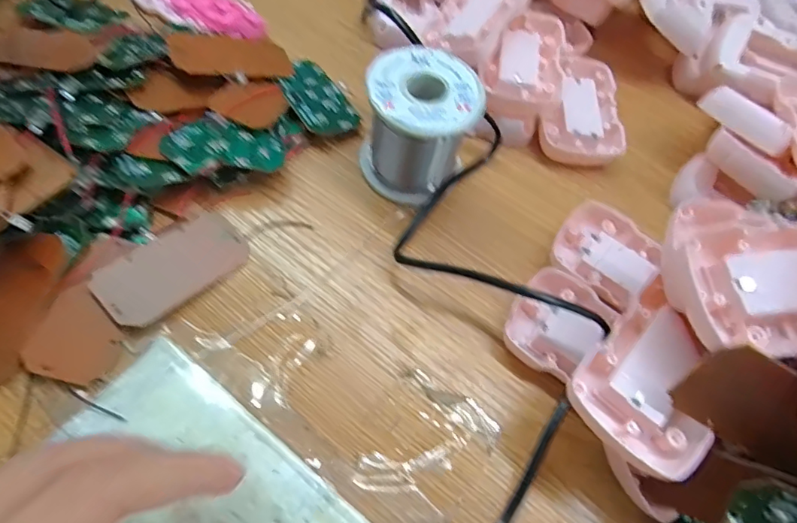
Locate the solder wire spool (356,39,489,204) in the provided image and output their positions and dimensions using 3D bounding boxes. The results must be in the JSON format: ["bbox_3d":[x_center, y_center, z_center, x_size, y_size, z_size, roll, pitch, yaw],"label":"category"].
[{"bbox_3d":[0.011,-0.076,0.291,0.061,0.062,0.061,16,59,-1],"label":"solder wire spool"}]

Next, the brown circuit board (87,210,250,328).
[{"bbox_3d":[-0.116,0.003,0.263,0.038,0.004,0.073,46,59,6],"label":"brown circuit board"}]

